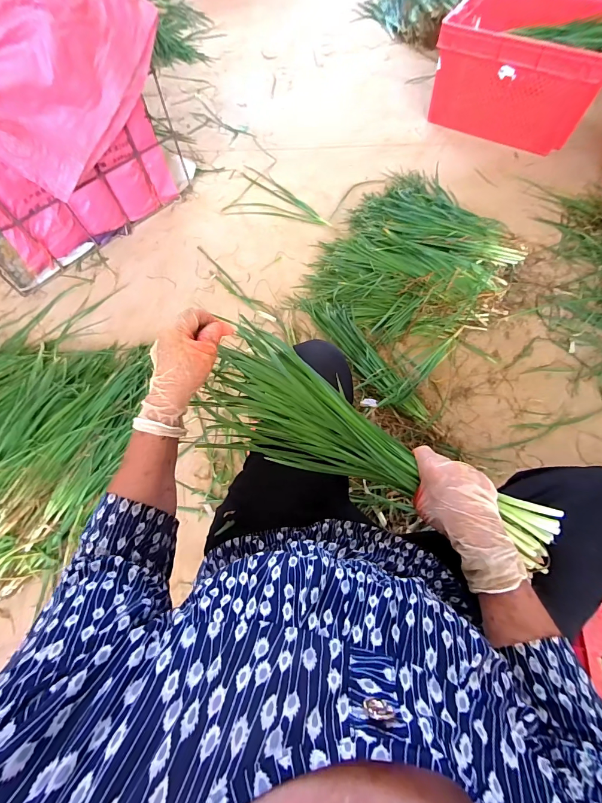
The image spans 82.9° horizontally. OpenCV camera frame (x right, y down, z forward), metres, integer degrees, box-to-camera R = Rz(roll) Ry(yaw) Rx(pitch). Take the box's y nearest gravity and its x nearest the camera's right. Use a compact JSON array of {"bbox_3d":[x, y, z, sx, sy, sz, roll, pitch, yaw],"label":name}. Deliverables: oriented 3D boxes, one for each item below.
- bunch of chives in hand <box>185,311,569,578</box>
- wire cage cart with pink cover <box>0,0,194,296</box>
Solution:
[{"bbox_3d":[0.090,0.062,0.470,0.493,0.056,0.165,27,70,5],"label":"bunch of chives in hand"},{"bbox_3d":[-0.878,-0.911,1.120,0.837,0.604,0.637,-40,70,-15],"label":"wire cage cart with pink cover"}]

